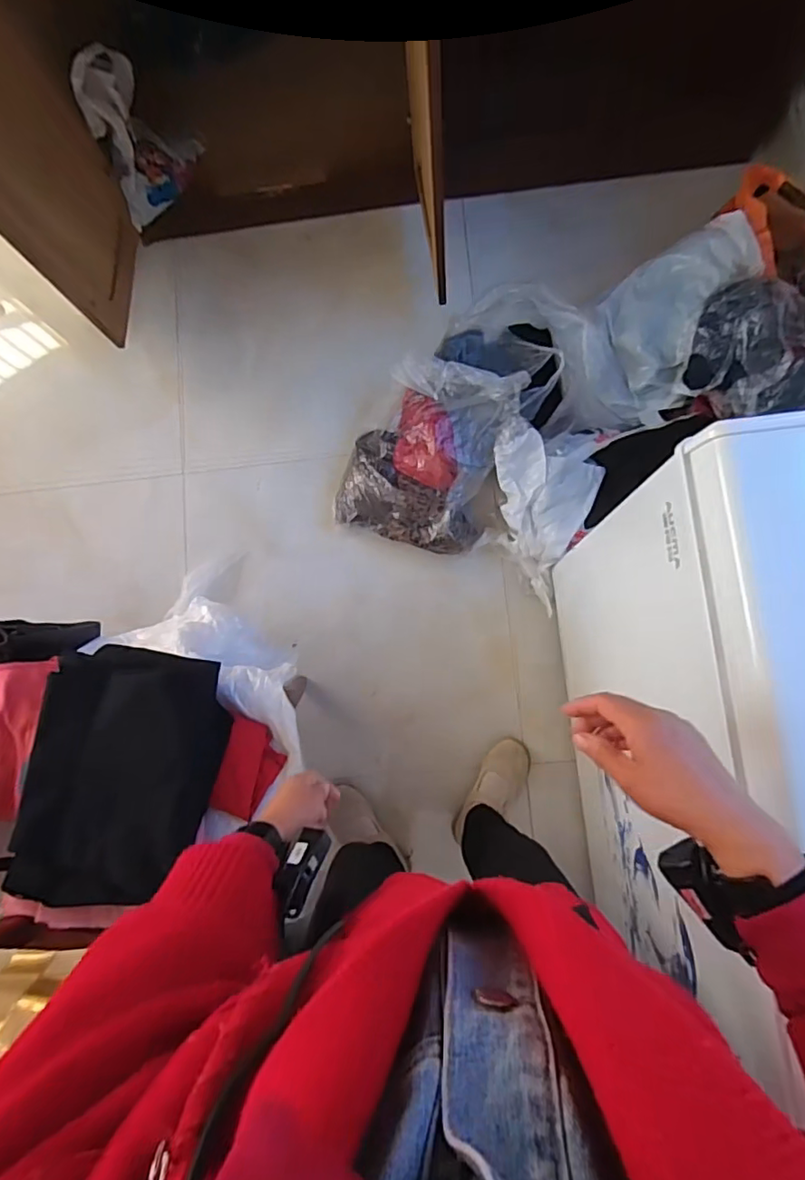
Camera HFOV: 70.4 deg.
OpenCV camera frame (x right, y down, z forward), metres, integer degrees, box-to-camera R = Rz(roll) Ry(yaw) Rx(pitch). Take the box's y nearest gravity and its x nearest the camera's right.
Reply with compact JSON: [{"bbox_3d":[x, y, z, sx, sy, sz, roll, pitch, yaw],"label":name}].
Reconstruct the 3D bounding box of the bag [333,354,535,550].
[{"bbox_3d":[0.051,-0.314,1.299,0.352,0.136,0.401,19,84,7],"label":"bag"}]

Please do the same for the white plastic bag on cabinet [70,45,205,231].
[{"bbox_3d":[-0.622,-1.046,1.320,0.117,0.274,0.246,33,86,8],"label":"white plastic bag on cabinet"}]

